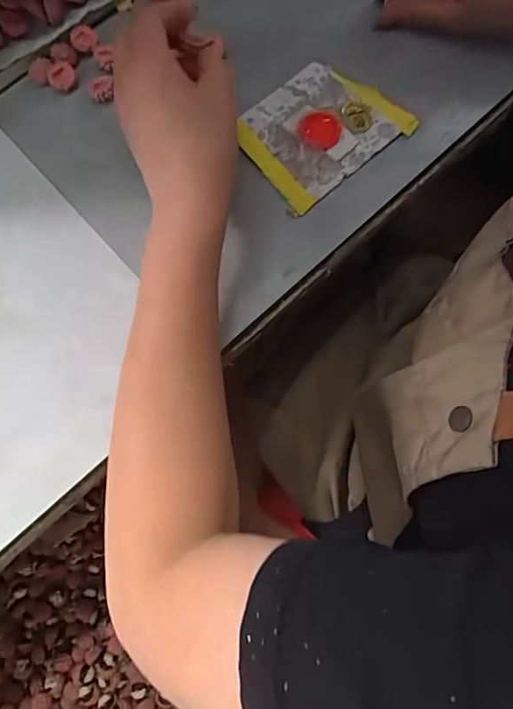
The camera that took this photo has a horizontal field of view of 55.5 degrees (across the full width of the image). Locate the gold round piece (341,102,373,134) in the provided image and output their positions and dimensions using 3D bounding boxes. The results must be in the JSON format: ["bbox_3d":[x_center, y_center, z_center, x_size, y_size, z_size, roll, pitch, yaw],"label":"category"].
[{"bbox_3d":[0.075,-0.177,0.360,0.021,0.004,0.028,-27,74,-7],"label":"gold round piece"}]

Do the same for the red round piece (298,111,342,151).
[{"bbox_3d":[0.045,-0.163,0.353,0.030,0.010,0.028,0,73,1],"label":"red round piece"}]

